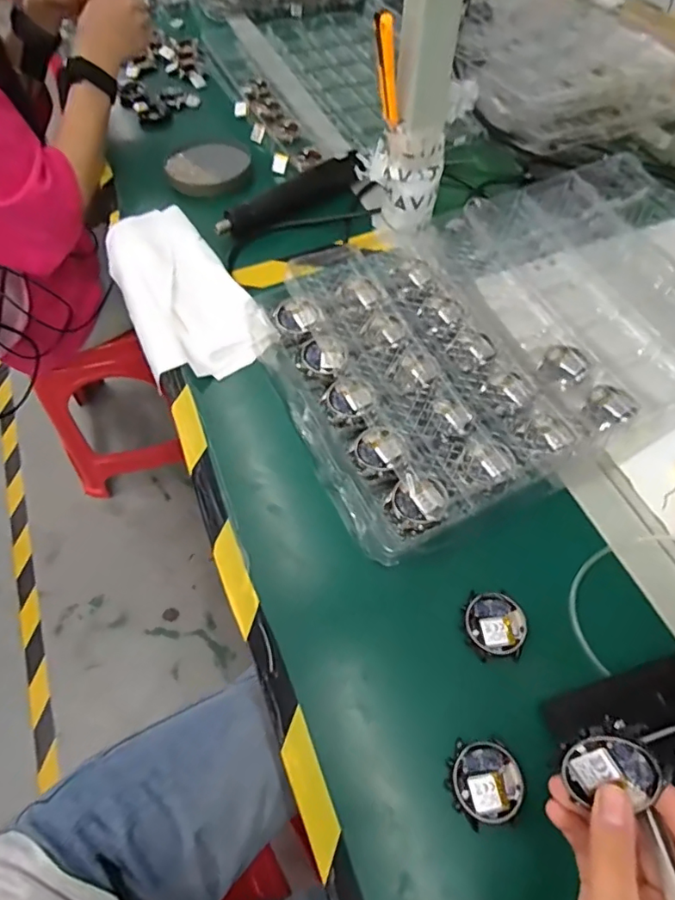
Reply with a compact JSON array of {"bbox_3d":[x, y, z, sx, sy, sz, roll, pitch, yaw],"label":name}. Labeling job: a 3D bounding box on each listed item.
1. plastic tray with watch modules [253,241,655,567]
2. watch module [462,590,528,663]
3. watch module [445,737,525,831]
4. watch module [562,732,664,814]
[{"bbox_3d":[0.090,-0.084,0.507,0.282,0.038,0.306,-24,62,-15],"label":"plastic tray with watch modules"},{"bbox_3d":[0.120,0.134,0.406,0.045,0.008,0.048,-3,58,-3],"label":"watch module"},{"bbox_3d":[0.098,0.220,0.350,0.048,0.005,0.048,-1,58,-2],"label":"watch module"},{"bbox_3d":[0.136,0.159,0.266,0.044,0.006,0.039,-13,98,17],"label":"watch module"}]

